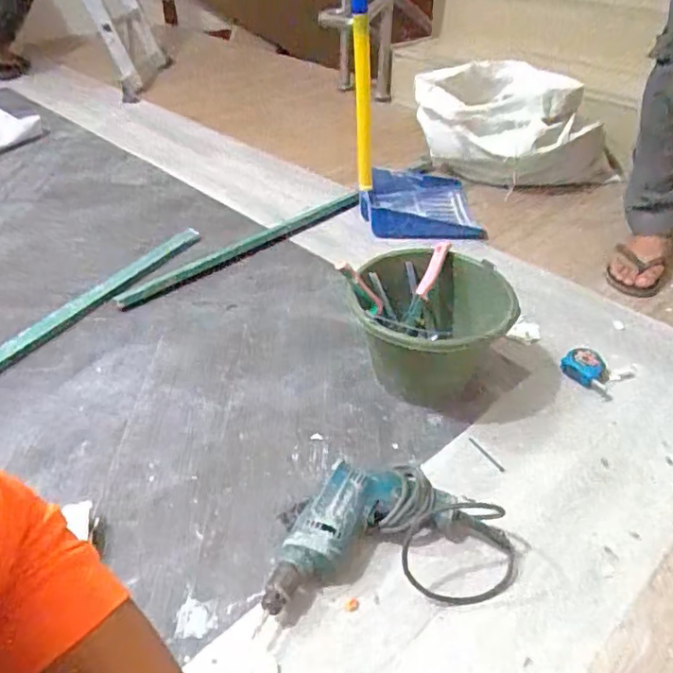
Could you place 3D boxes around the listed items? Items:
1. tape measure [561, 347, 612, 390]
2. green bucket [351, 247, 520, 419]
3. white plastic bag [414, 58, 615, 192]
[{"bbox_3d":[0.415,0.055,0.996,0.076,0.036,0.065,17,41,20],"label":"tape measure"},{"bbox_3d":[0.147,0.002,0.934,0.221,0.189,0.235,0,38,0],"label":"green bucket"},{"bbox_3d":[0.460,-0.550,1.566,0.501,0.245,0.331,4,38,5],"label":"white plastic bag"}]

